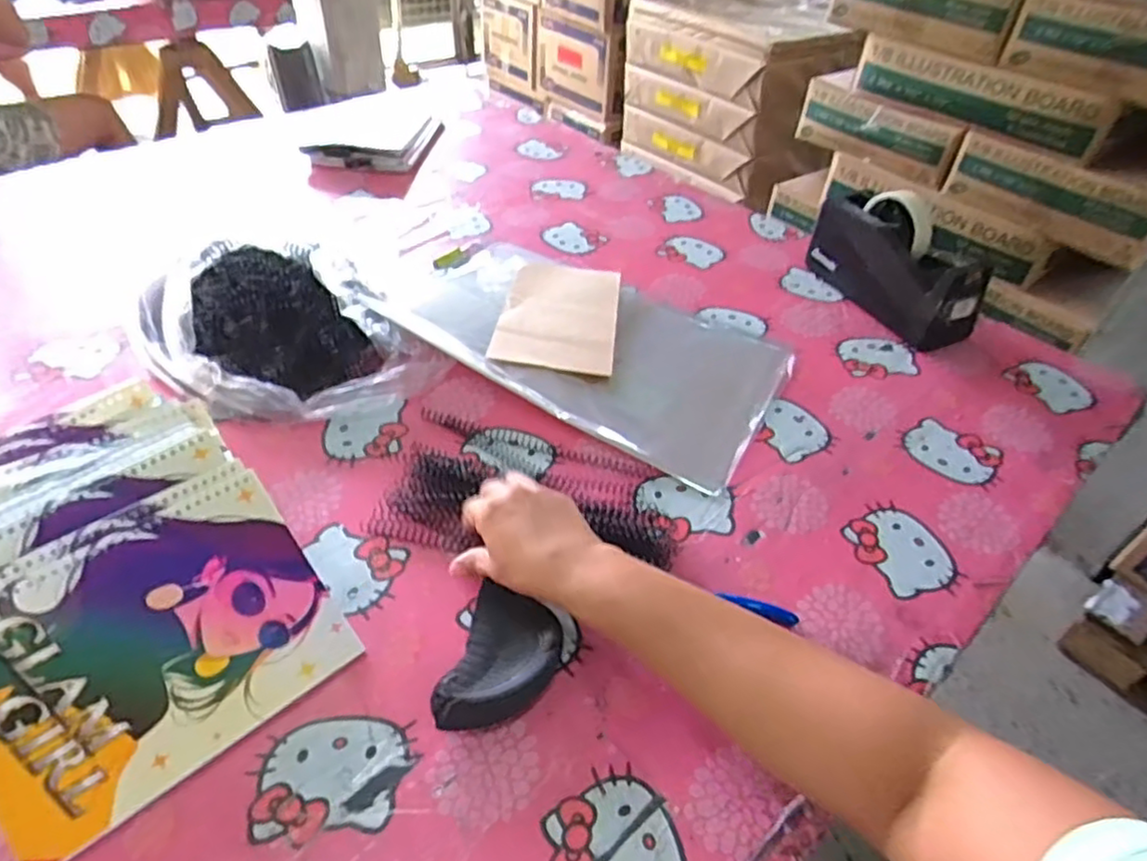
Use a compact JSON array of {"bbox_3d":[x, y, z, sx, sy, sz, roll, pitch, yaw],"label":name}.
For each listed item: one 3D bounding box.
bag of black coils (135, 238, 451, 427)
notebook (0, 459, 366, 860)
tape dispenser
[{"bbox_3d":[-0.282,-0.098,0.664,0.223,0.068,0.243,-26,51,-28],"label":"bag of black coils"},{"bbox_3d":[-0.255,0.129,0.416,0.197,0.007,0.155,-32,90,-34],"label":"notebook"},{"bbox_3d":[0.367,-0.196,0.780,0.071,0.111,0.206,-16,47,-20],"label":"tape dispenser"}]

